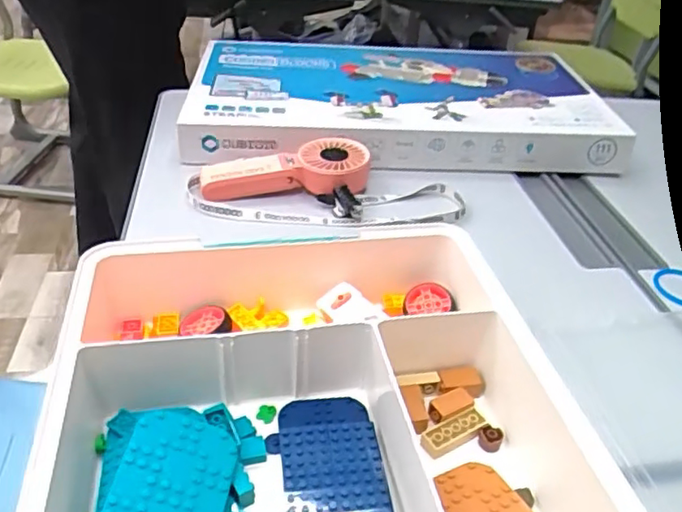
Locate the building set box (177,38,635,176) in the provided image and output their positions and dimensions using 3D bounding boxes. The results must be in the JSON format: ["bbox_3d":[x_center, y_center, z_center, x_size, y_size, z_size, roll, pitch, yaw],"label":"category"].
[{"bbox_3d":[0.067,-0.212,0.837,0.526,0.062,0.303,-1,39,-4],"label":"building set box"}]

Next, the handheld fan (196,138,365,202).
[{"bbox_3d":[-0.062,-0.090,0.677,0.185,0.047,0.078,-4,37,-13],"label":"handheld fan"}]

